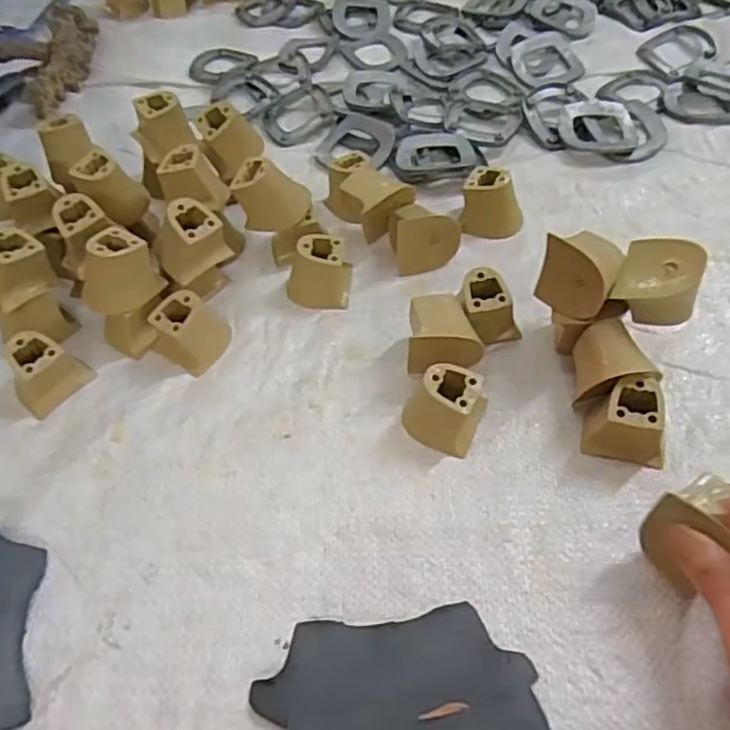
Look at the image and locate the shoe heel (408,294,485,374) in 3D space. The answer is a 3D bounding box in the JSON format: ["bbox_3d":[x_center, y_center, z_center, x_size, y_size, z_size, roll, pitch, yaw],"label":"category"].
[{"bbox_3d":[0.049,-0.015,0.403,0.043,0.037,0.046,3,54,7],"label":"shoe heel"}]

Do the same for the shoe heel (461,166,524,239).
[{"bbox_3d":[0.093,-0.117,0.475,0.042,0.037,0.036,9,55,12],"label":"shoe heel"}]

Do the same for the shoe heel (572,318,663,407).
[{"bbox_3d":[0.141,0.002,0.377,0.040,0.039,0.041,1,54,6],"label":"shoe heel"}]

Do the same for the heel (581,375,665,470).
[{"bbox_3d":[0.145,0.030,0.362,0.044,0.037,0.033,10,55,12],"label":"heel"}]

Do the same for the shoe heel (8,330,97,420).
[{"bbox_3d":[-0.199,0.003,0.408,0.034,0.038,0.043,33,63,26],"label":"shoe heel"}]

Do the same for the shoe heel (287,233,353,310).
[{"bbox_3d":[-0.032,-0.065,0.445,0.041,0.037,0.040,-2,53,4],"label":"shoe heel"}]

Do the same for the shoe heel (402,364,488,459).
[{"bbox_3d":[0.044,0.023,0.377,0.043,0.037,0.041,18,57,17],"label":"shoe heel"}]

